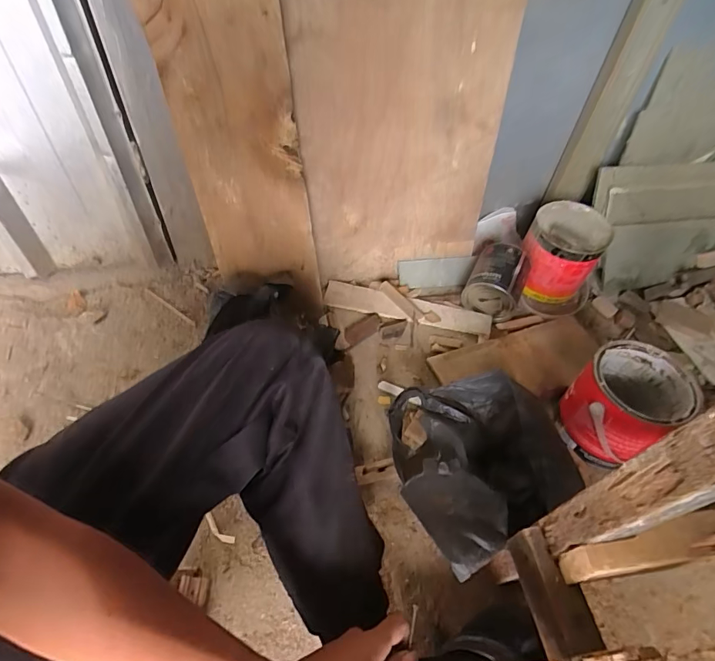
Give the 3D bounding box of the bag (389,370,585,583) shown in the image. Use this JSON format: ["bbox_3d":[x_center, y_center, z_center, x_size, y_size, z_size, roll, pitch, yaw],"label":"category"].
[{"bbox_3d":[0.164,0.192,0.652,0.231,0.124,0.266,-19,55,-15],"label":"bag"}]

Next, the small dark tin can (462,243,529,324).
[{"bbox_3d":[0.293,-0.105,0.898,0.109,0.102,0.121,24,56,16],"label":"small dark tin can"}]

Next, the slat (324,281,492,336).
[{"bbox_3d":[0.104,-0.046,0.905,0.346,0.013,0.066,13,55,4],"label":"slat"}]

